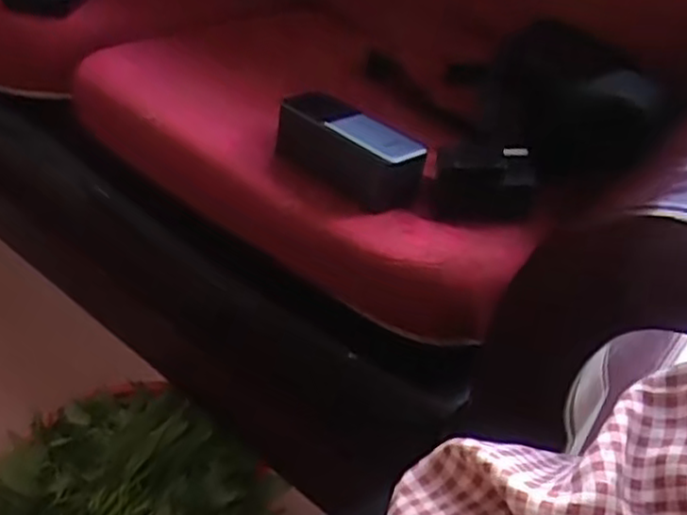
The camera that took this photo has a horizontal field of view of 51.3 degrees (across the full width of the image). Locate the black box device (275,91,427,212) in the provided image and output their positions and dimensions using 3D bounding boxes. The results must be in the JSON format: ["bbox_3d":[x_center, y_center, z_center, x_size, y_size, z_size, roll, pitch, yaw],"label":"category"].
[{"bbox_3d":[0.002,-0.085,0.572,0.129,0.056,0.048,27,45,23],"label":"black box device"}]

